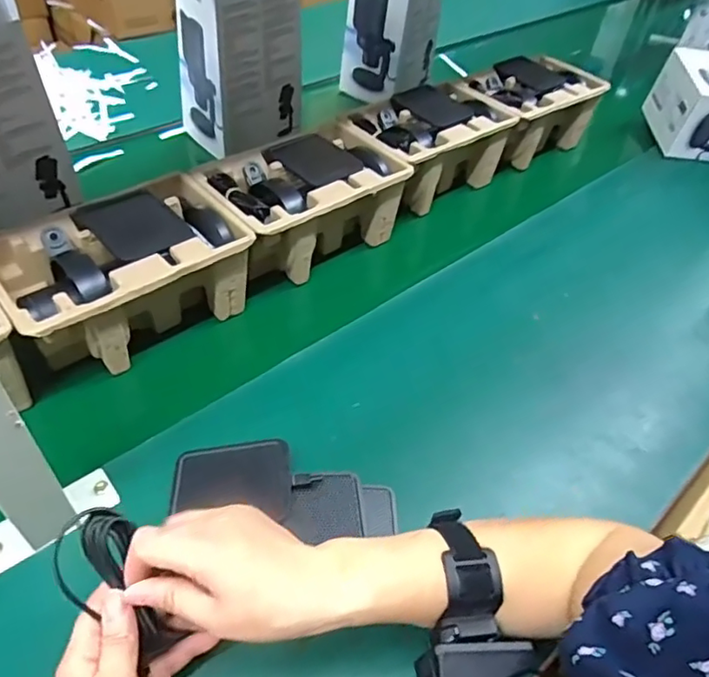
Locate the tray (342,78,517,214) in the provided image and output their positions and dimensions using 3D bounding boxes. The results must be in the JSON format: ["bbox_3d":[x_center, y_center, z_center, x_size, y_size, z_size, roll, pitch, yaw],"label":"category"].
[{"bbox_3d":[0.105,-0.278,0.825,0.145,0.102,0.237,38,55,24],"label":"tray"}]

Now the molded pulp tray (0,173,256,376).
[{"bbox_3d":[-0.233,-0.057,0.585,0.223,0.121,0.141,-34,60,-30],"label":"molded pulp tray"}]

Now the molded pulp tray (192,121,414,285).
[{"bbox_3d":[-0.063,-0.159,0.704,0.229,0.118,0.143,-34,60,-30],"label":"molded pulp tray"}]

